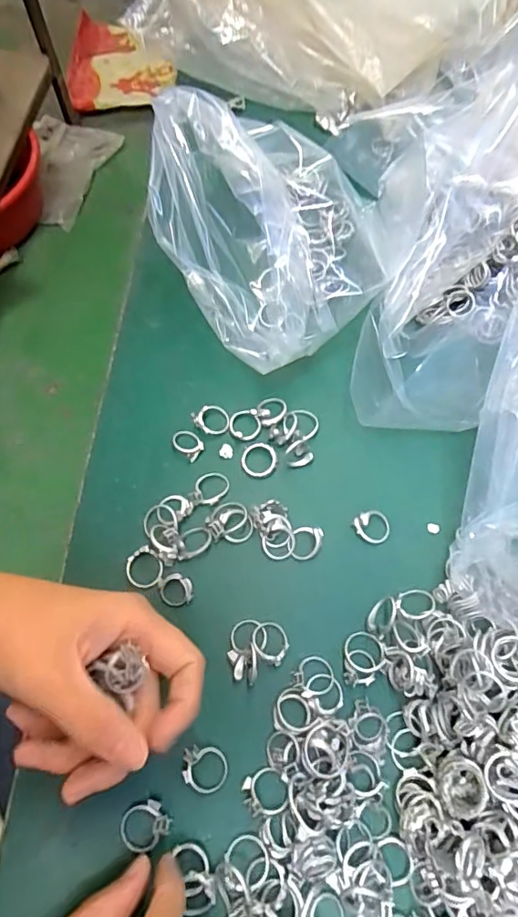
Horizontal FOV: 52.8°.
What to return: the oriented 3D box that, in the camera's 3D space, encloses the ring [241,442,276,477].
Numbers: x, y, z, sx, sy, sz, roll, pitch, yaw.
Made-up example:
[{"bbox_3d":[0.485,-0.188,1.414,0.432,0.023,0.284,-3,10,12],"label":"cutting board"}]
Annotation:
[{"bbox_3d":[0.000,0.001,0.333,0.022,0.005,0.022,0,67,0],"label":"ring"}]

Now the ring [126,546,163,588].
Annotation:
[{"bbox_3d":[-0.067,0.065,0.306,0.022,0.010,0.021,1,81,-4],"label":"ring"}]

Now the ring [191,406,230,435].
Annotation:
[{"bbox_3d":[-0.032,-0.026,0.343,0.024,0.008,0.020,-13,68,-6],"label":"ring"}]

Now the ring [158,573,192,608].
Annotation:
[{"bbox_3d":[-0.048,0.076,0.300,0.019,0.004,0.018,0,89,11],"label":"ring"}]

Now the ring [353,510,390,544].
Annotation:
[{"bbox_3d":[0.070,0.042,0.317,0.021,0.006,0.020,0,90,-10],"label":"ring"}]

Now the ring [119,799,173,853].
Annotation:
[{"bbox_3d":[-0.057,0.180,0.256,0.026,0.008,0.019,-26,69,7],"label":"ring"}]

